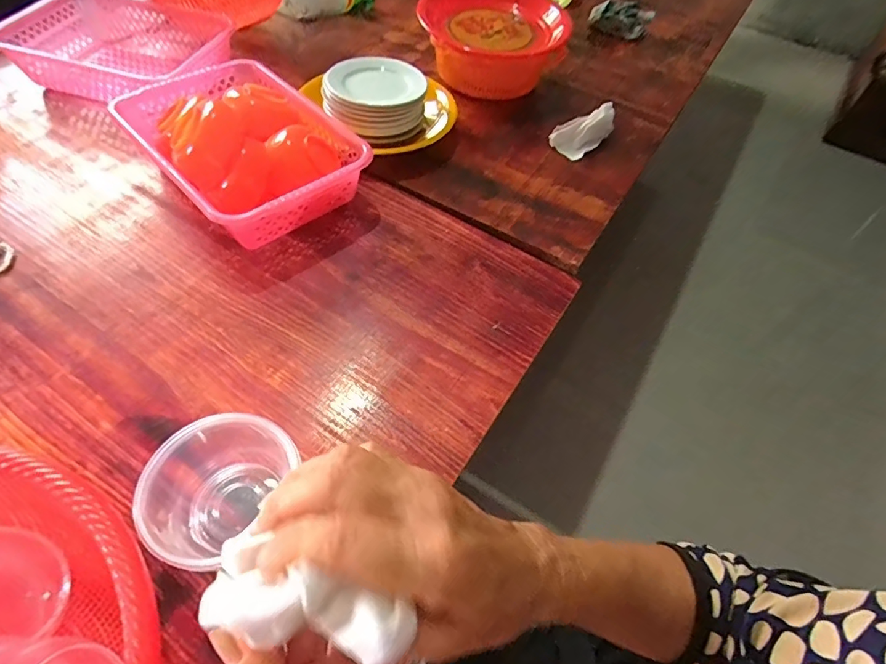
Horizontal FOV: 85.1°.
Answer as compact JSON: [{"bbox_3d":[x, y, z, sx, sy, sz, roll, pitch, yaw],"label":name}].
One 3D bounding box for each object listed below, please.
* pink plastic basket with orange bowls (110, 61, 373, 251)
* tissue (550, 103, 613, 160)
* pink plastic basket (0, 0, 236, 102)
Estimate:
[{"bbox_3d":[-0.260,-0.249,0.629,0.212,0.110,0.301,-38,65,-26],"label":"pink plastic basket with orange bowls"},{"bbox_3d":[0.215,-0.316,0.751,0.073,0.045,0.100,33,59,18],"label":"tissue"},{"bbox_3d":[-0.504,-0.447,0.769,0.302,0.079,0.211,13,55,6],"label":"pink plastic basket"}]

